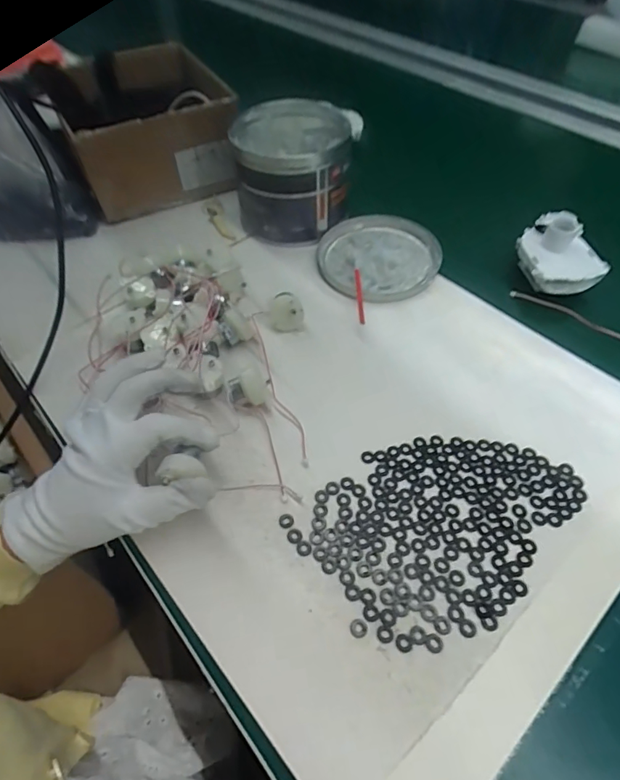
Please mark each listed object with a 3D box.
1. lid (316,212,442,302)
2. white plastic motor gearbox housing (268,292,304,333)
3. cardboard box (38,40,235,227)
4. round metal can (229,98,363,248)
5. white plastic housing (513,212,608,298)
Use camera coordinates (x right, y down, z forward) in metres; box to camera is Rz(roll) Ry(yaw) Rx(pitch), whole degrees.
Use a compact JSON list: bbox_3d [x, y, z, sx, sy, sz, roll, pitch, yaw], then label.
[{"bbox_3d":[0.077,-0.149,0.508,0.134,0.013,0.128,-1,52,1],"label":"lid"},{"bbox_3d":[-0.024,-0.076,0.444,0.030,0.033,0.028,-11,53,-6],"label":"white plastic motor gearbox housing"},{"bbox_3d":[-0.210,-0.322,0.578,0.169,0.118,0.208,-26,56,-17],"label":"cardboard box"},{"bbox_3d":[-0.020,-0.249,0.534,0.126,0.104,0.137,-6,52,-3],"label":"round metal can"},{"bbox_3d":[0.255,-0.141,0.478,0.071,0.050,0.088,-7,52,-3],"label":"white plastic housing"}]

